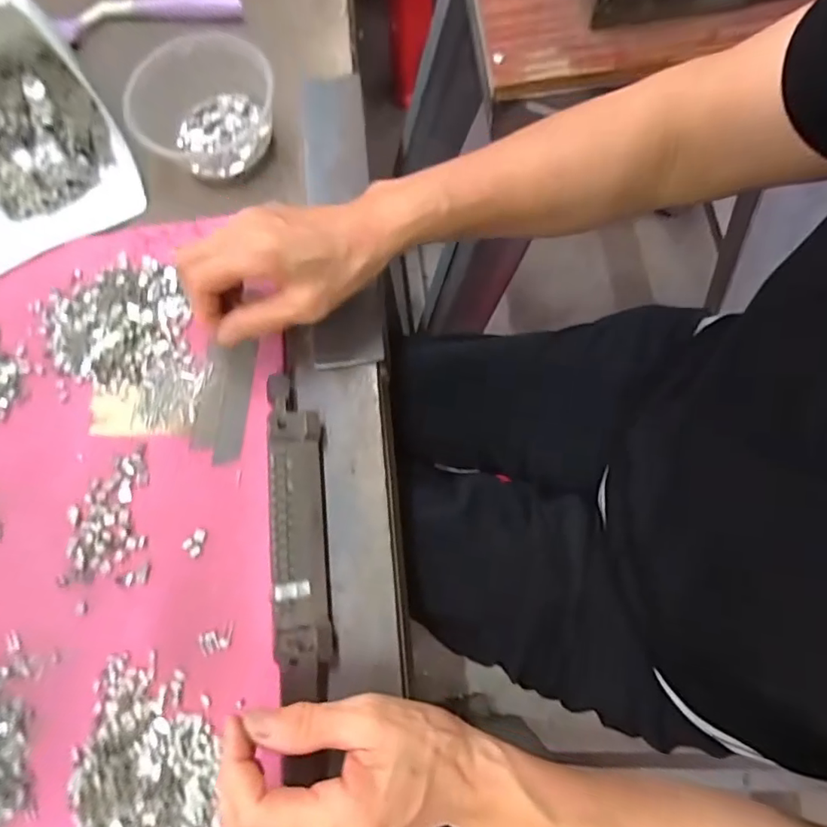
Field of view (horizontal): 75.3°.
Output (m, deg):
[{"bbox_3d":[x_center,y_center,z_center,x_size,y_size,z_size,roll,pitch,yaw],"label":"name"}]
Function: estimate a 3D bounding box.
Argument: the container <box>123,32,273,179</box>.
[{"bbox_3d":[-0.160,-0.235,0.404,0.100,0.057,0.085,28,77,12],"label":"container"}]

